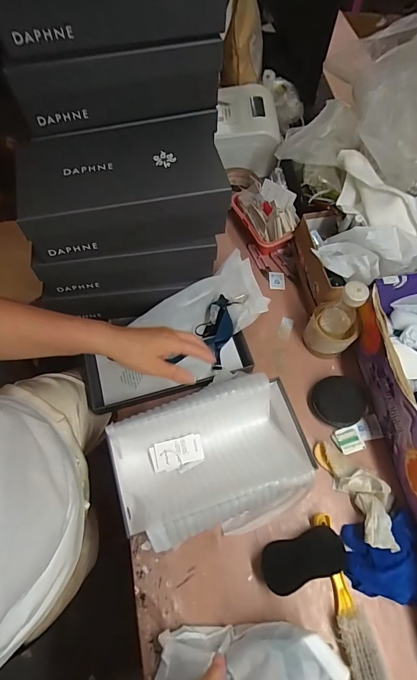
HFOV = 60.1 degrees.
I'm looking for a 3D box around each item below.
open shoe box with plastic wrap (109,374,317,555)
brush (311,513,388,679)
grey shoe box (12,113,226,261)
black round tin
[{"bbox_3d":[0.008,0.196,0.584,0.290,0.103,0.216,-16,67,-8],"label":"open shoe box with plastic wrap"},{"bbox_3d":[0.202,0.388,0.532,0.048,0.036,0.236,-9,66,-5],"label":"brush"},{"bbox_3d":[-0.130,-0.240,0.563,0.296,0.103,0.164,-11,66,-6],"label":"grey shoe box"},{"bbox_3d":[0.238,0.112,0.662,0.094,0.026,0.089,0,65,-1],"label":"black round tin"}]

